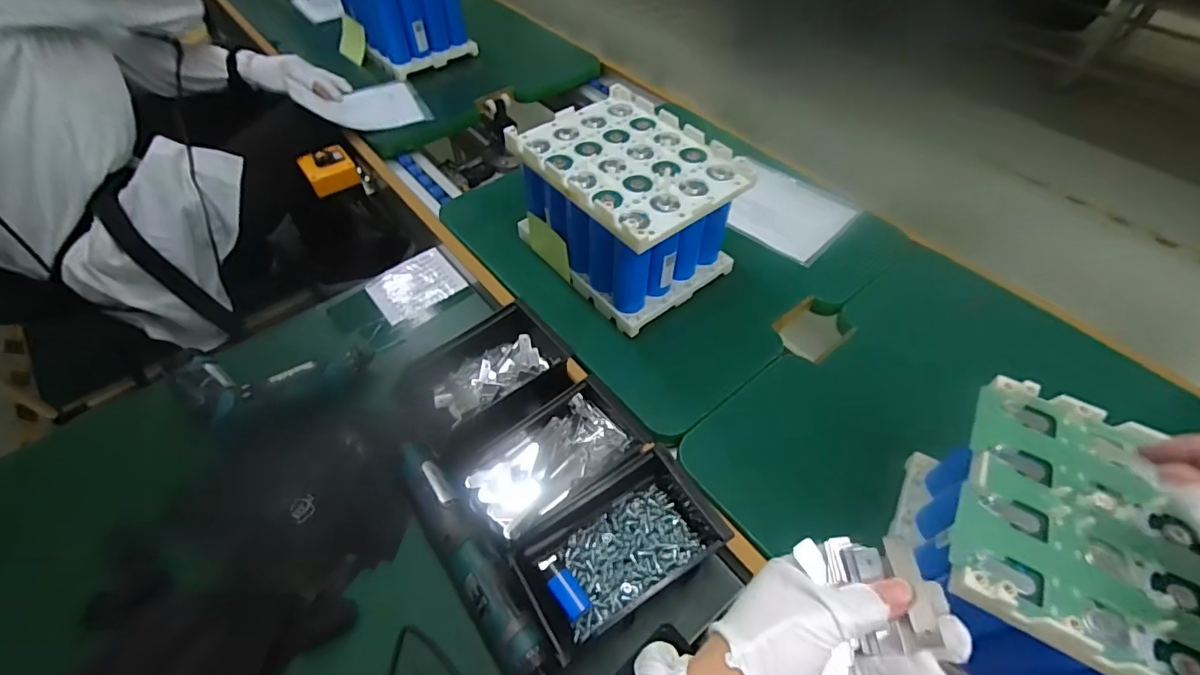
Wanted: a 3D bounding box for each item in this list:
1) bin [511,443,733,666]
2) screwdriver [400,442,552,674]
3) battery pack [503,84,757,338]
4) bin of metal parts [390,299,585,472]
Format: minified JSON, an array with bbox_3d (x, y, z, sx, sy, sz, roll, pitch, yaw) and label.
[{"bbox_3d":[0.014,0.185,0.463,0.170,0.048,0.105,-30,58,-21],"label":"bin"},{"bbox_3d":[-0.125,0.204,0.489,0.039,0.040,0.256,-31,58,-21],"label":"screwdriver"},{"bbox_3d":[0.032,-0.154,0.654,0.180,0.172,0.234,-34,59,-23],"label":"battery pack"},{"bbox_3d":[-0.134,0.051,0.585,0.178,0.054,0.121,-27,57,-19],"label":"bin of metal parts"}]

